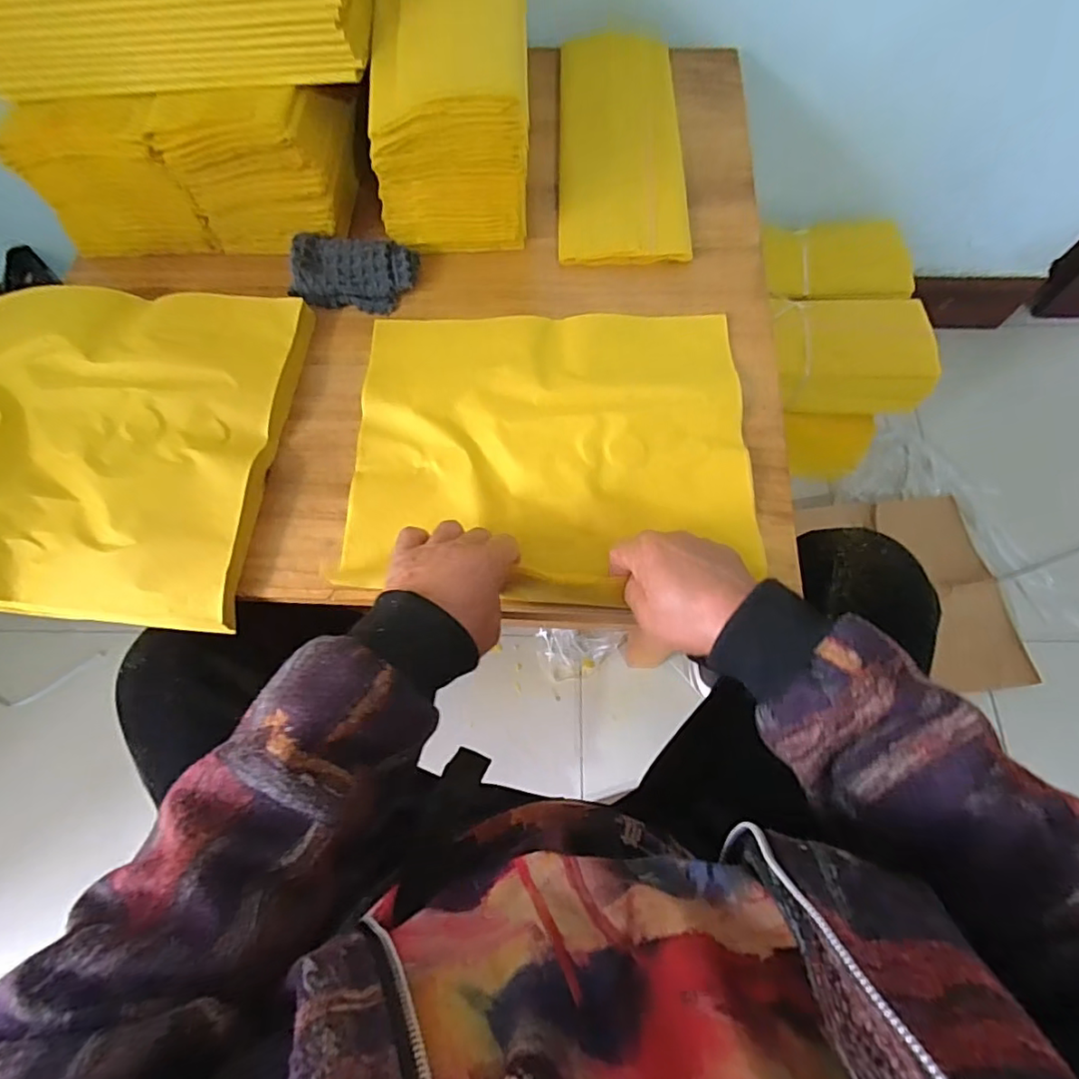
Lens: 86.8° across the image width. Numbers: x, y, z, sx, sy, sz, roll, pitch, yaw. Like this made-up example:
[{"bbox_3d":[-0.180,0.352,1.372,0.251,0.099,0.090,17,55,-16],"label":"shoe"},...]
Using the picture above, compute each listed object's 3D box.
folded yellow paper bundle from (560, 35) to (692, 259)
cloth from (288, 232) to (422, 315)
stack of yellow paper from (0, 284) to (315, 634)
[{"bbox_3d":[0.081,-0.416,0.583,0.121,0.016,0.324,0,69,1],"label":"folded yellow paper bundle"},{"bbox_3d":[-0.172,-0.247,0.526,0.111,0.014,0.068,8,87,-2],"label":"cloth"},{"bbox_3d":[-0.362,-0.080,0.466,0.285,0.035,0.285,4,70,3],"label":"stack of yellow paper"}]

